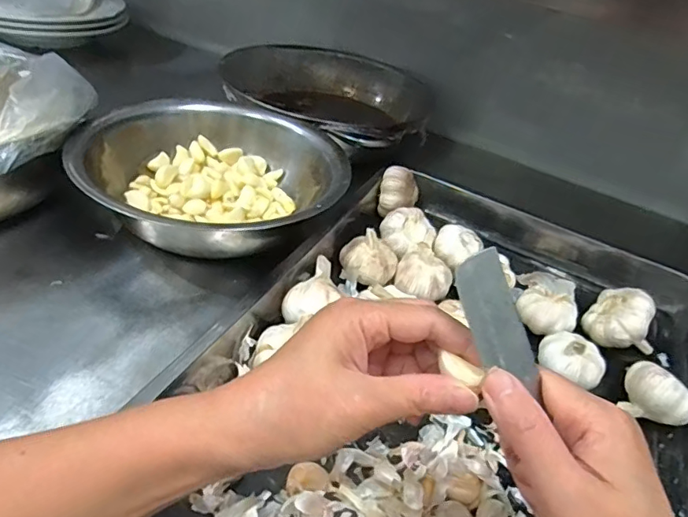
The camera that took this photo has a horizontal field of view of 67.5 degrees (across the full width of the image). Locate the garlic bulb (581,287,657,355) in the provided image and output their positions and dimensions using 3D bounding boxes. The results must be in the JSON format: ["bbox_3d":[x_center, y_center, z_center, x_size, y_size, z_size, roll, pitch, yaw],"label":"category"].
[{"bbox_3d":[0.270,0.060,0.496,0.065,0.050,0.052,36,43,30],"label":"garlic bulb"}]

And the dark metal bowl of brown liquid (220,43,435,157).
[{"bbox_3d":[-0.002,-0.240,0.785,0.315,0.078,0.270,36,42,30],"label":"dark metal bowl of brown liquid"}]

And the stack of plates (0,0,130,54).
[{"bbox_3d":[-0.580,-0.477,0.973,0.287,0.089,0.270,-17,44,-33],"label":"stack of plates"}]

